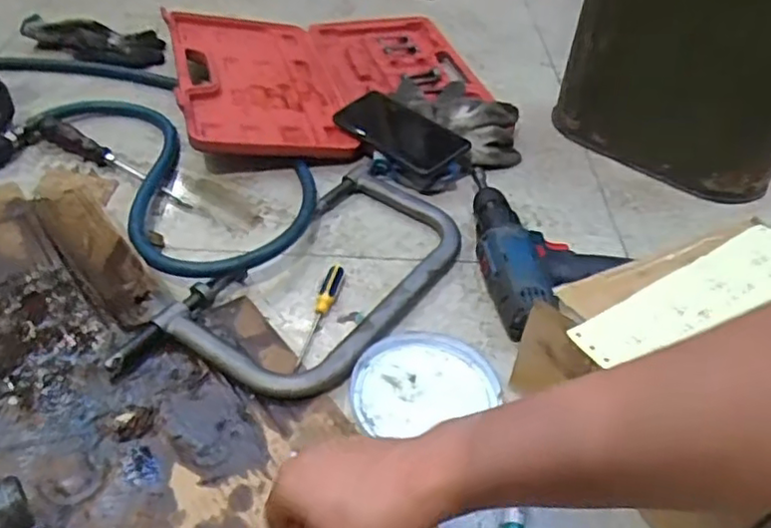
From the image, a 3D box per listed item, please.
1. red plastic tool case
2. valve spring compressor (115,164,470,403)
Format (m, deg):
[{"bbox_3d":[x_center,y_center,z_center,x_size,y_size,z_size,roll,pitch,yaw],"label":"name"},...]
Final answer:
[{"bbox_3d":[-0.076,-0.255,0.865,0.400,0.058,0.344,-12,46,-17],"label":"red plastic tool case"},{"bbox_3d":[-0.060,0.017,0.608,0.166,0.023,0.352,29,49,23],"label":"valve spring compressor"}]

